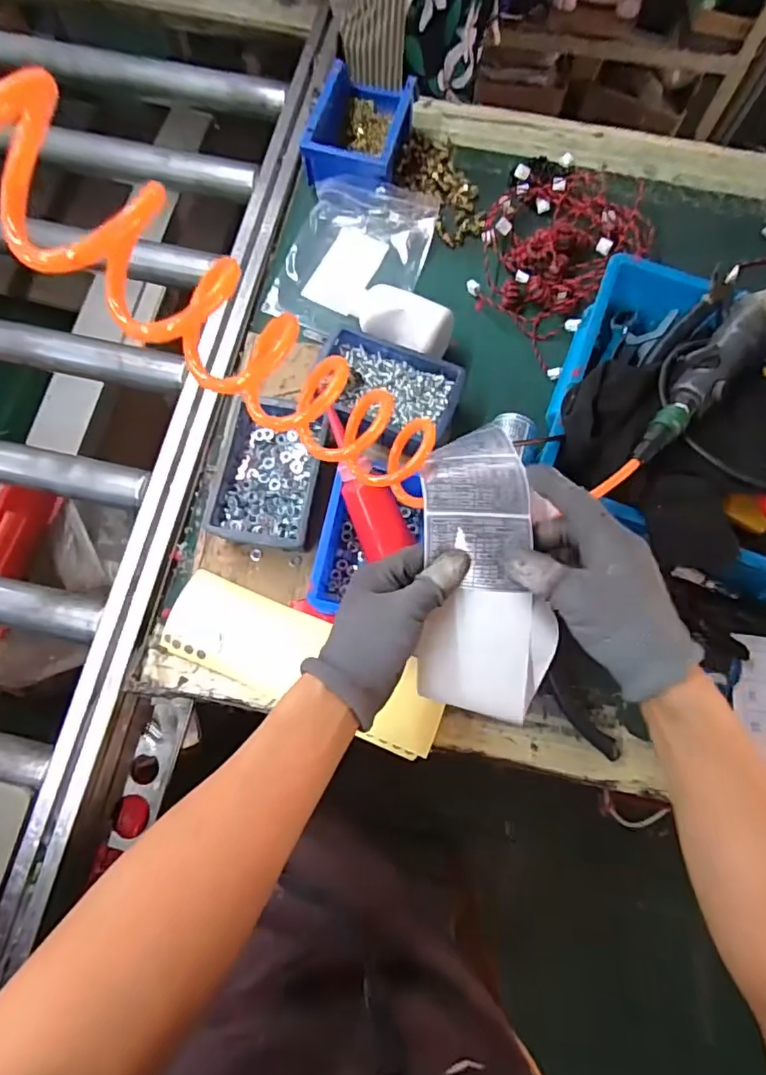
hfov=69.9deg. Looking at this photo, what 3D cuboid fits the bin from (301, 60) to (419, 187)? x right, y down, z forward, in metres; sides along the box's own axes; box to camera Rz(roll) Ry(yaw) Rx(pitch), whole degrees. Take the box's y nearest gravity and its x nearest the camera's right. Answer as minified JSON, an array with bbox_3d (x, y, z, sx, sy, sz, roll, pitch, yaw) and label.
[{"bbox_3d":[-0.026,-0.471,0.650,0.100,0.079,0.146,15,74,3],"label":"bin"}]

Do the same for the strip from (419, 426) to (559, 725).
[{"bbox_3d":[0.070,0.023,0.393,0.087,0.054,0.202,-2,87,-2],"label":"strip"}]

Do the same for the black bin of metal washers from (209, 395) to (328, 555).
[{"bbox_3d":[-0.107,-0.061,0.540,0.093,0.049,0.152,7,74,1],"label":"black bin of metal washers"}]

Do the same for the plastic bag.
[{"bbox_3d":[-0.036,-0.327,0.619,0.156,0.040,0.206,20,75,5],"label":"plastic bag"}]

